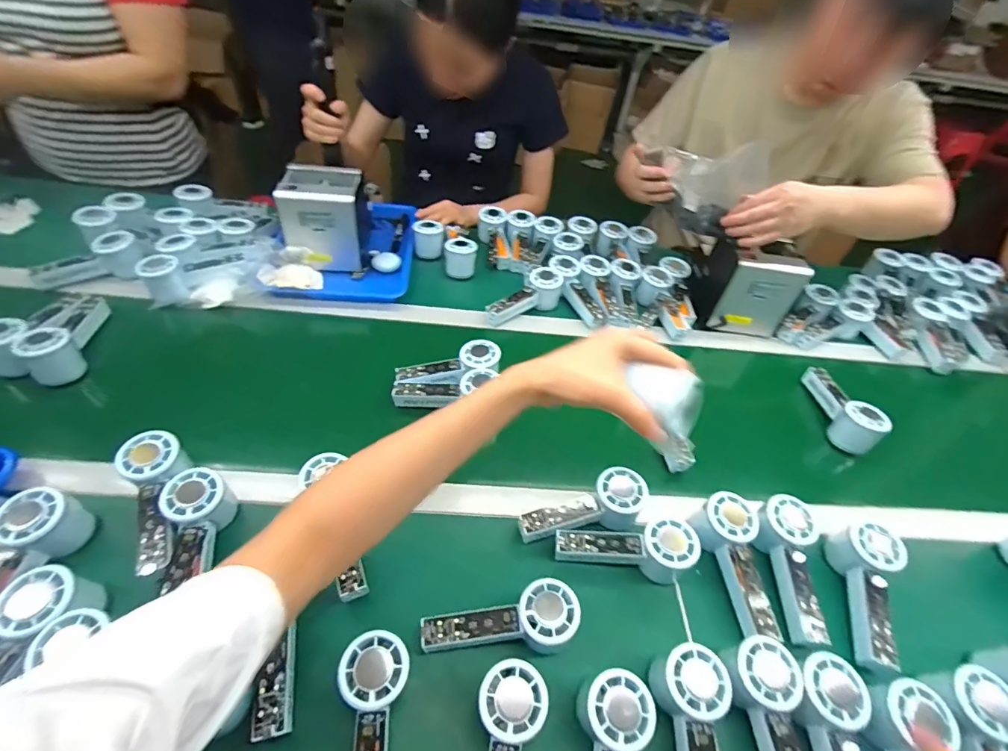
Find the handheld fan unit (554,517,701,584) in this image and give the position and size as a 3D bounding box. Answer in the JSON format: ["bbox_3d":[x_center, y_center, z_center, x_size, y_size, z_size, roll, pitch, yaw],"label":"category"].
[{"bbox_3d":[0.133,0.191,0.511,0.148,0.063,0.052,9,48,2],"label":"handheld fan unit"}]

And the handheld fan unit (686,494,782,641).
[{"bbox_3d":[0.253,0.207,0.503,0.067,0.051,0.143,4,48,-3],"label":"handheld fan unit"}]

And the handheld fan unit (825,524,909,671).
[{"bbox_3d":[0.400,0.236,0.500,0.055,0.057,0.145,22,50,14],"label":"handheld fan unit"}]

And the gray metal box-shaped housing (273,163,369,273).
[{"bbox_3d":[-0.313,-0.296,0.818,0.134,0.123,0.148,-1,48,-7],"label":"gray metal box-shaped housing"}]

